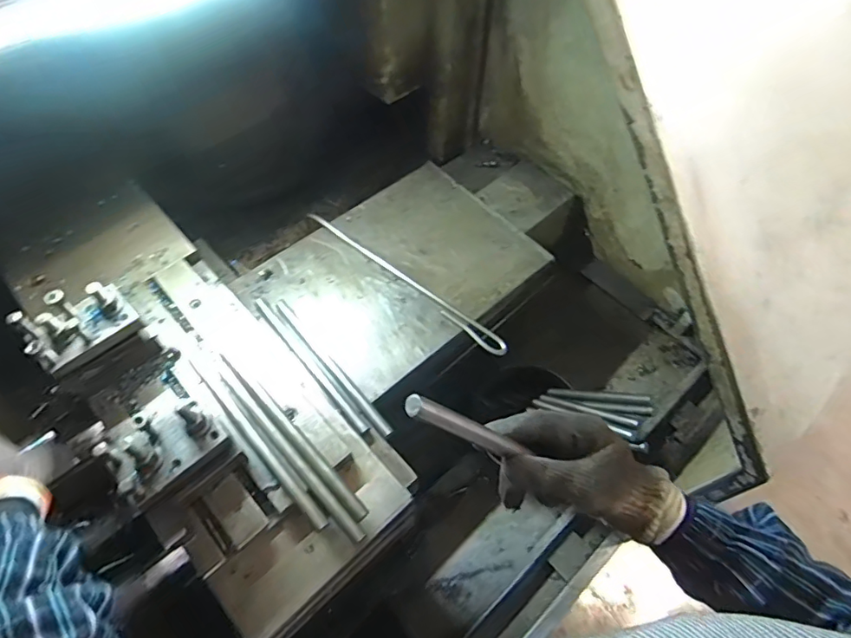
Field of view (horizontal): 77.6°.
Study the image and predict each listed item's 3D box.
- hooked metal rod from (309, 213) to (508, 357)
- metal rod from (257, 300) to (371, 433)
[{"bbox_3d":[-0.034,-0.066,0.786,0.380,0.007,0.031,38,66,20],"label":"hooked metal rod"},{"bbox_3d":[-0.154,0.055,0.696,0.015,0.012,0.244,-37,66,-19],"label":"metal rod"}]

